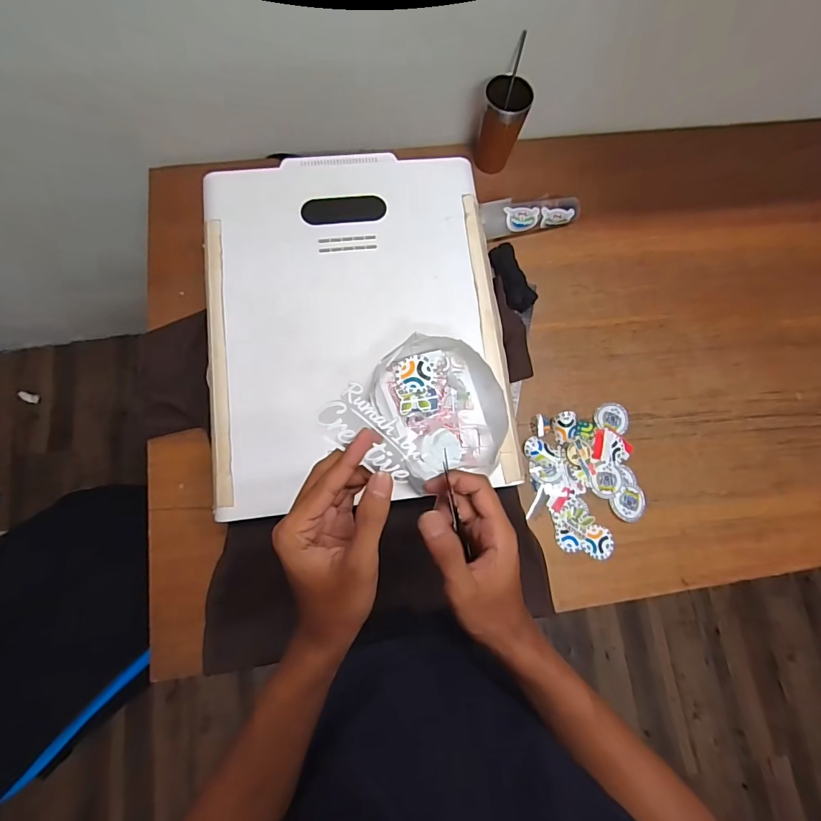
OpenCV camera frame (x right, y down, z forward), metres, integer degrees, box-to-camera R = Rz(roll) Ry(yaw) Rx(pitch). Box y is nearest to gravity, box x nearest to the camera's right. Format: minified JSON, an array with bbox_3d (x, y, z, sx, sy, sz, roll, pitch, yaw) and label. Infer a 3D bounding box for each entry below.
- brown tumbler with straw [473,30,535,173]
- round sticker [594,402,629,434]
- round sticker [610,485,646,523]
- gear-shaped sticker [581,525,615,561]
[{"bbox_3d":[0.172,-0.538,0.799,0.082,0.185,0.115,17,77,1],"label":"brown tumbler with straw"},{"bbox_3d":[0.356,0.012,0.763,0.059,0.010,0.051,18,77,4],"label":"round sticker"},{"bbox_3d":[0.367,0.155,0.725,0.058,0.004,0.053,-1,76,4],"label":"round sticker"},{"bbox_3d":[0.310,0.218,0.712,0.051,0.005,0.052,27,78,3],"label":"gear-shaped sticker"}]

